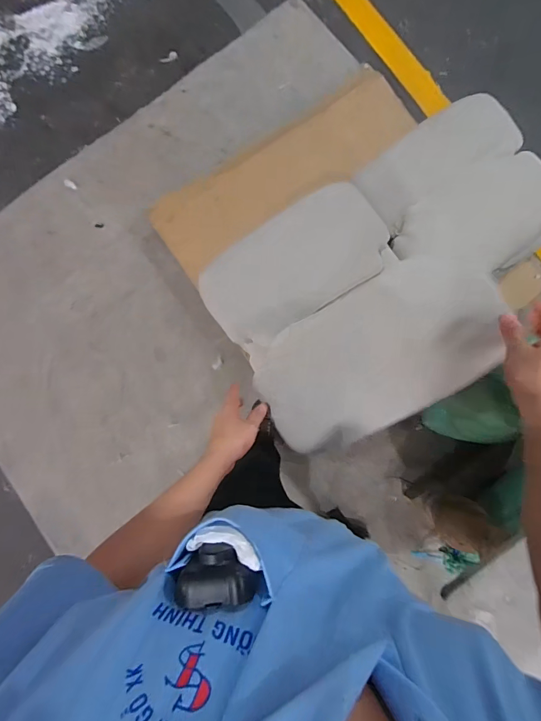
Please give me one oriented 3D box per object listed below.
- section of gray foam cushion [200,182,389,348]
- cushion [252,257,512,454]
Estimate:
[{"bbox_3d":[0.053,-0.235,0.930,0.450,0.081,0.256,-36,83,-3],"label":"section of gray foam cushion"},{"bbox_3d":[0.190,-0.010,0.645,0.421,0.073,0.231,-30,85,-1],"label":"cushion"}]

